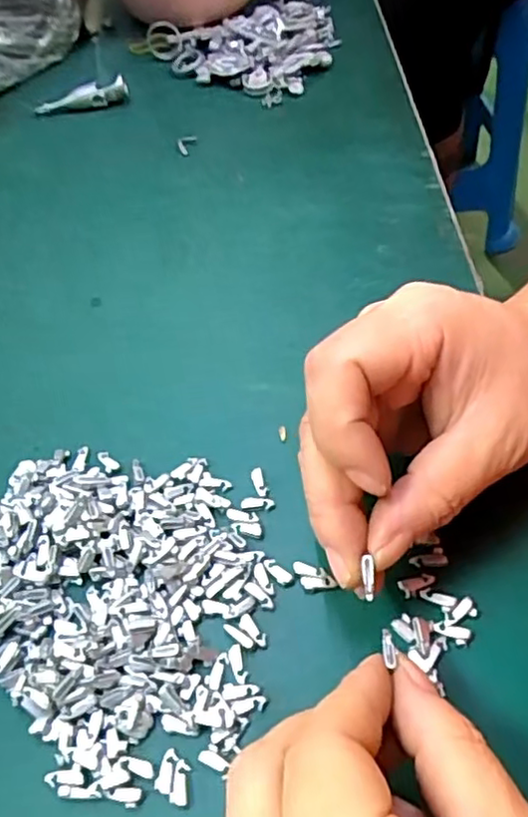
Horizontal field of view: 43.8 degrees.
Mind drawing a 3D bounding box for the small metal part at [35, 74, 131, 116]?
[{"bbox_3d":[-0.126,-0.214,0.449,0.064,0.017,0.009,-6,52,1],"label":"small metal part"}]

